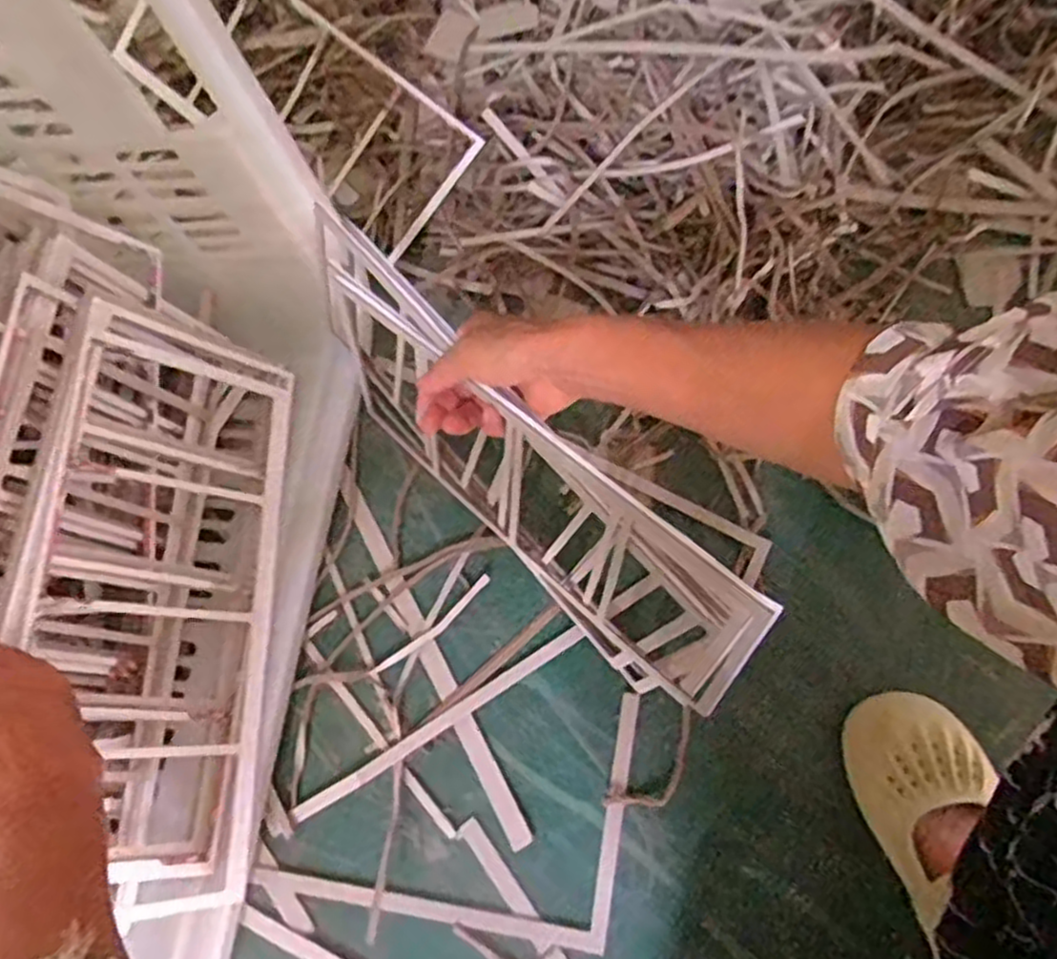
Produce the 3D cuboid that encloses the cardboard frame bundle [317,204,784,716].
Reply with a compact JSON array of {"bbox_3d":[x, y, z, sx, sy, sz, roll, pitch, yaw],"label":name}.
[{"bbox_3d":[-0.020,-0.014,0.545,0.053,0.231,0.434,-42,69,-15],"label":"cardboard frame bundle"}]

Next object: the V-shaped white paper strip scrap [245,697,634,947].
[{"bbox_3d":[-0.056,0.240,0.573,0.259,0.012,0.180,8,66,7],"label":"V-shaped white paper strip scrap"}]

